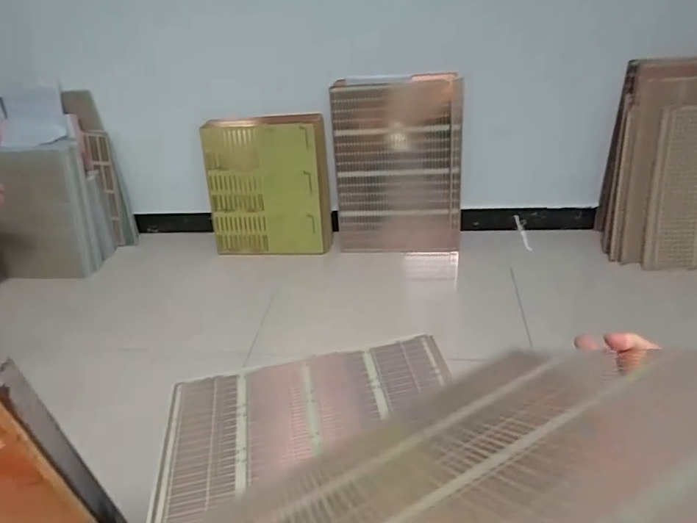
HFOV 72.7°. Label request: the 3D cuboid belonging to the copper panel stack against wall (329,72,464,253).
[{"bbox_3d":[0.168,-0.317,1.662,0.437,0.621,0.070,3,24,17],"label":"copper panel stack against wall"}]

